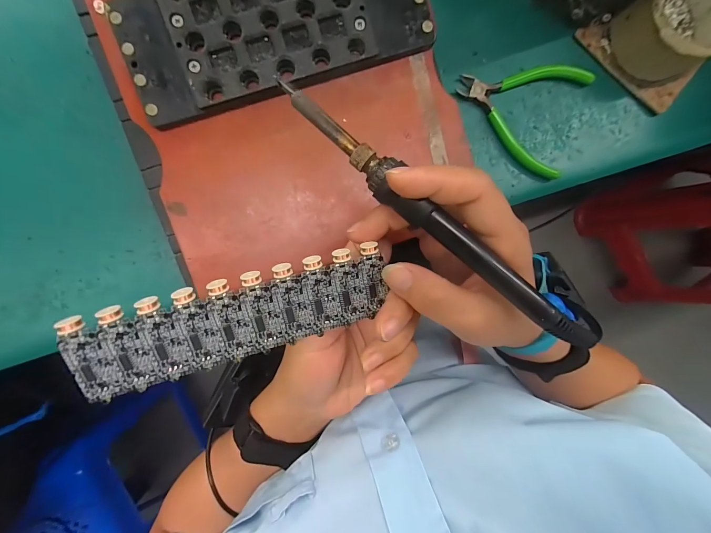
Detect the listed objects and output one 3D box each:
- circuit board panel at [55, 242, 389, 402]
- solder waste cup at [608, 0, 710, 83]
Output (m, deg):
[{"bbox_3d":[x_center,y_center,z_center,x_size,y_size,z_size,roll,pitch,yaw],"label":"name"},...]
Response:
[{"bbox_3d":[-0.057,0.027,0.162,0.152,0.004,0.045,-15,109,-13],"label":"circuit board panel"},{"bbox_3d":[0.265,-0.206,0.261,0.084,0.052,0.080,-1,95,-6],"label":"solder waste cup"}]

